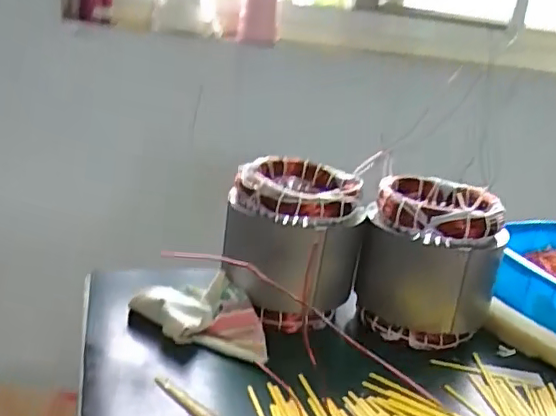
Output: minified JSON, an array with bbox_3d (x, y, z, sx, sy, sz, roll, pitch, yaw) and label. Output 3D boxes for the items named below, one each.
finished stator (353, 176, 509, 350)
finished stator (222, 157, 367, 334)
[{"bbox_3d":[0.177,0.066,0.681,0.148,0.171,0.130,13,20,17],"label":"finished stator"},{"bbox_3d":[0.016,0.043,0.682,0.147,0.175,0.141,6,19,-3],"label":"finished stator"}]

